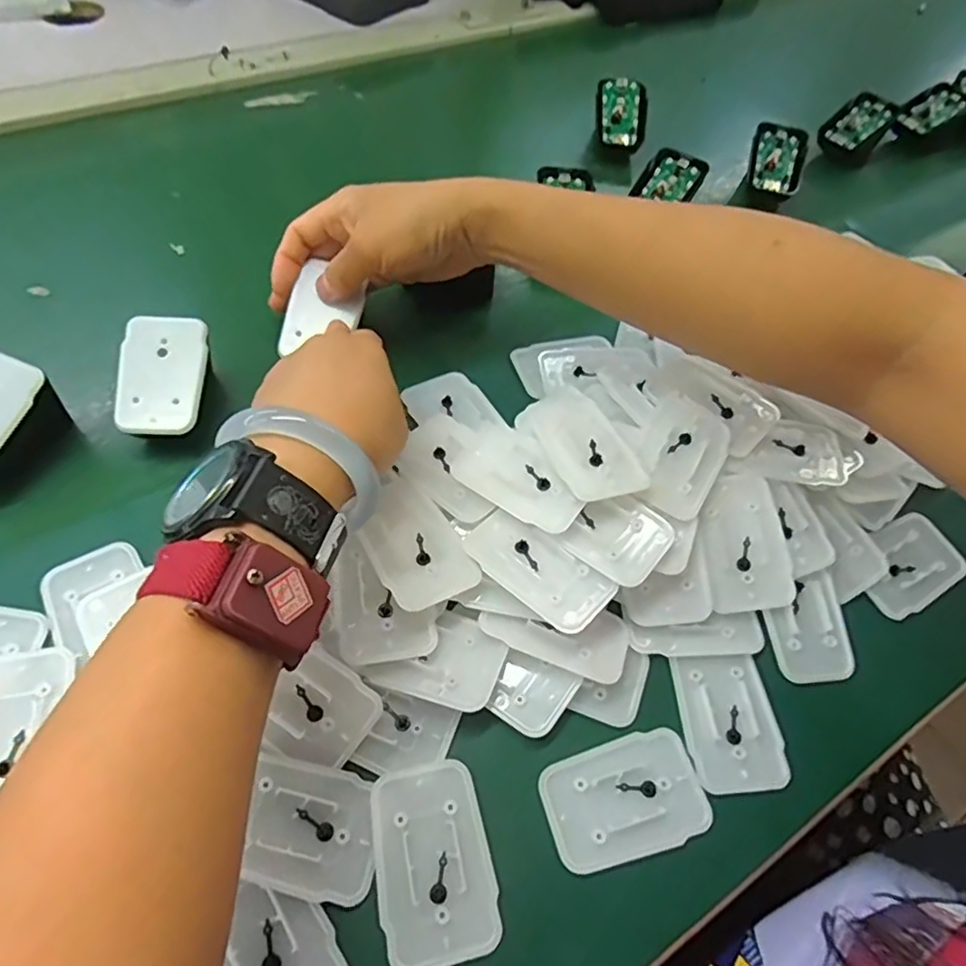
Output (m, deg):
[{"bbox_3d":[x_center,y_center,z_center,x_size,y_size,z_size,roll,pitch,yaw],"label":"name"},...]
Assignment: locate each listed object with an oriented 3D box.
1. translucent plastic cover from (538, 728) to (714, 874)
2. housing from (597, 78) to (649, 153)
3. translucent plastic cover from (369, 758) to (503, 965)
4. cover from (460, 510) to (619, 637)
[{"bbox_3d":[0.061,0.135,0.273,0.069,0.004,0.044,-12,57,-15],"label":"translucent plastic cover"},{"bbox_3d":[0.121,-0.322,0.552,0.042,0.010,0.064,1,84,11],"label":"housing"},{"bbox_3d":[-0.020,0.150,0.253,0.044,0.004,0.068,-10,57,-13],"label":"translucent plastic cover"},{"bbox_3d":[0.025,0.039,0.295,0.068,0.004,0.035,36,61,19],"label":"cover"}]

